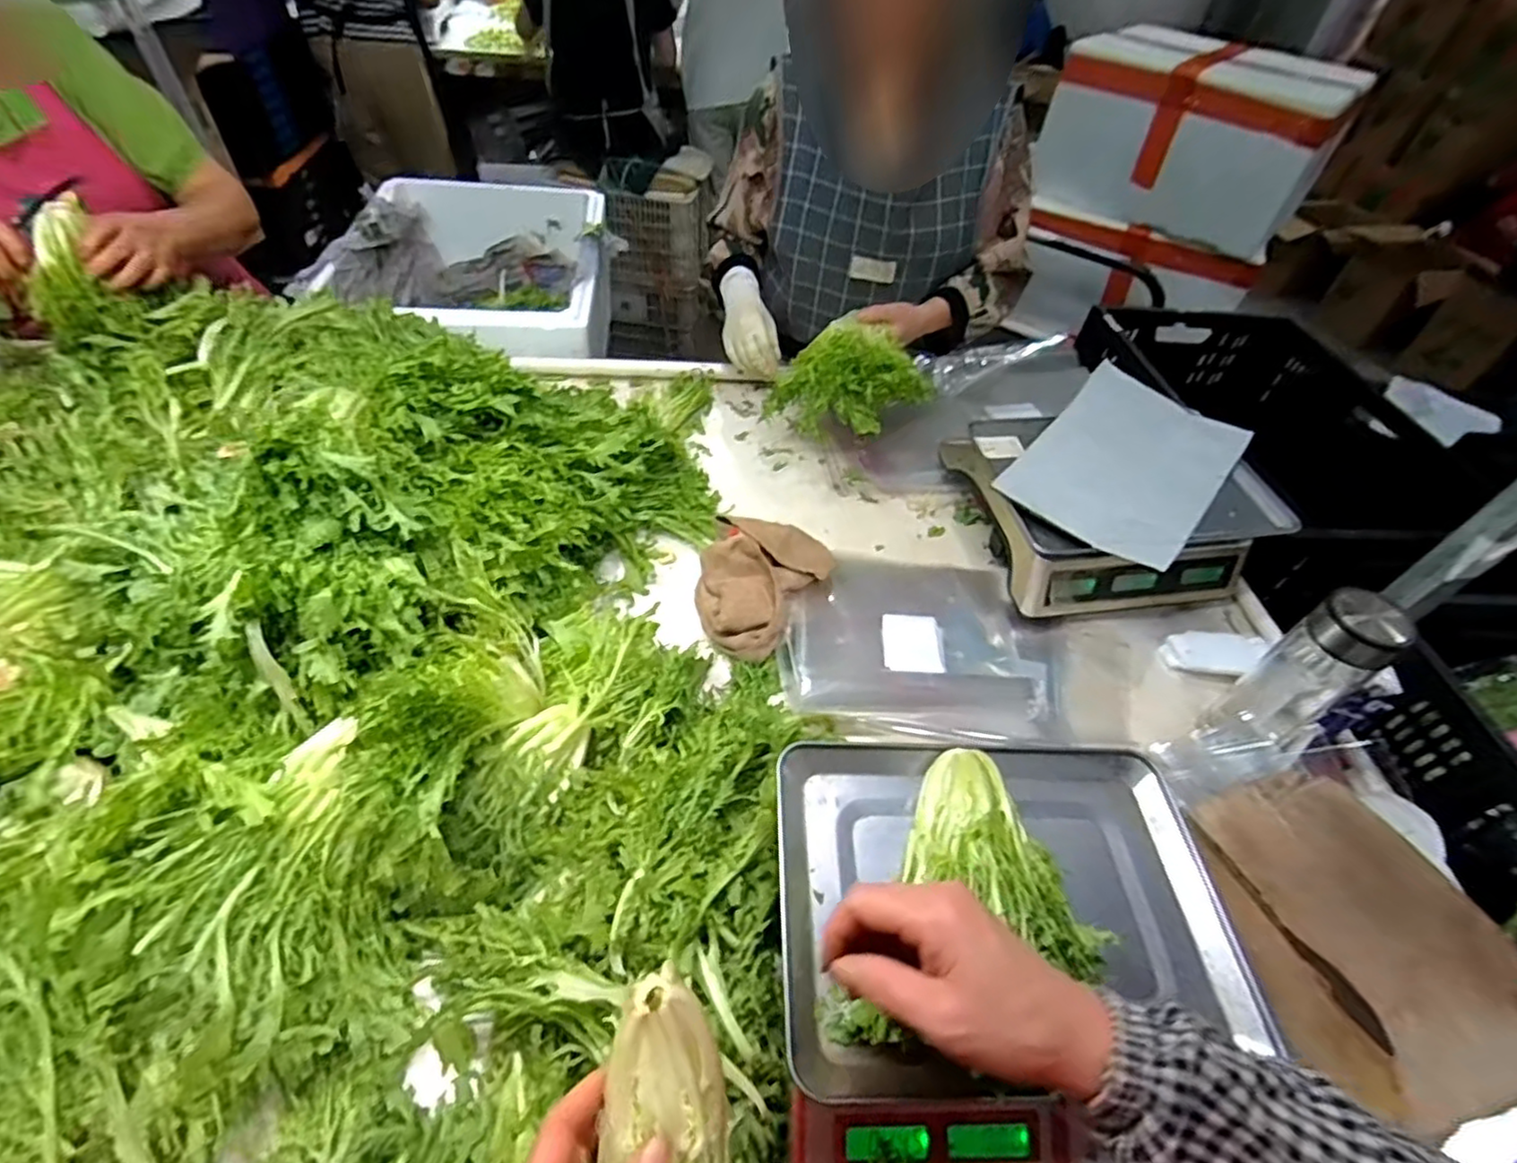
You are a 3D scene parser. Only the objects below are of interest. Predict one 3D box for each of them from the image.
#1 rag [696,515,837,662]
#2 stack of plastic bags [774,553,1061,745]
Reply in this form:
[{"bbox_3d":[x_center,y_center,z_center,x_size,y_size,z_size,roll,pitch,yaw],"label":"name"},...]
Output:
[{"bbox_3d":[-0.006,-0.007,0.783,0.133,0.049,0.179,28,52,18],"label":"rag"},{"bbox_3d":[0.185,0.062,0.770,0.308,0.034,0.259,8,48,2],"label":"stack of plastic bags"}]

